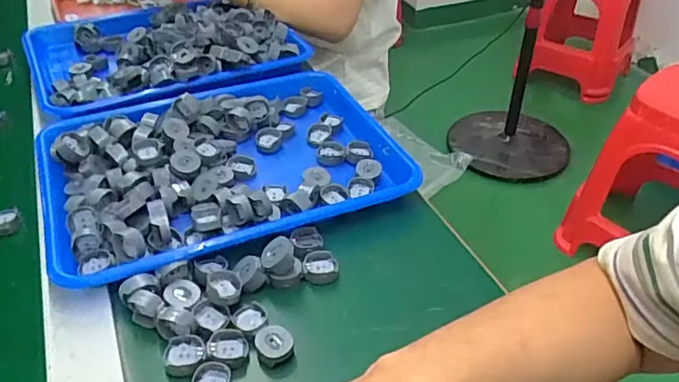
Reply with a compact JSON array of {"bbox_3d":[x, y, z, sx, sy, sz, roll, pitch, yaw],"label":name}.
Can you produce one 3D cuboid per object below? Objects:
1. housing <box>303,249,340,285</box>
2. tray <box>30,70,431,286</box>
[{"bbox_3d":[-0.015,0.064,0.470,0.029,0.012,0.029,0,39,0],"label":"housing"},{"bbox_3d":[-0.117,-0.035,0.561,0.330,0.044,0.251,-16,41,-18],"label":"tray"}]

